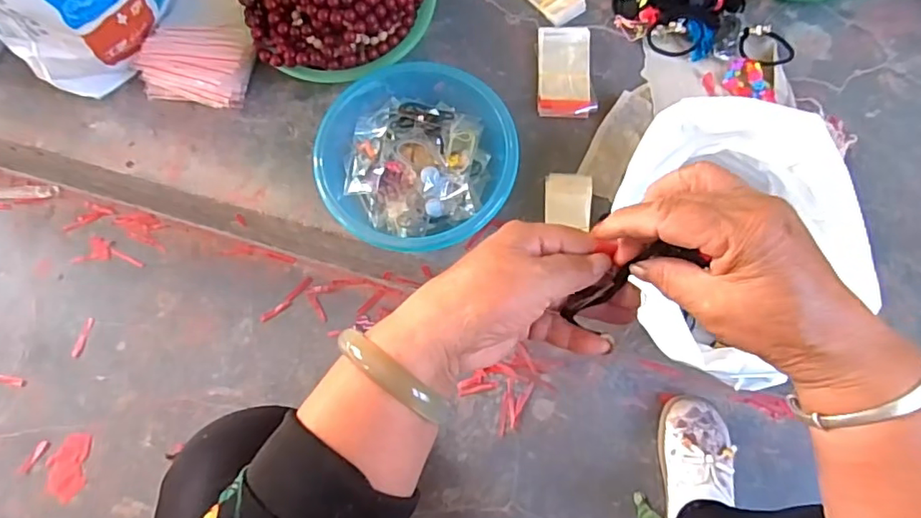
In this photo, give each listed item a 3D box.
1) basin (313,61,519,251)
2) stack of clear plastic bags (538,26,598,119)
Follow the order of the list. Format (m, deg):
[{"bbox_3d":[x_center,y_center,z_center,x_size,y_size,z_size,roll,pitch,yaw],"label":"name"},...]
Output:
[{"bbox_3d":[-0.055,-0.120,0.656,0.223,0.082,0.230,-23,74,-5],"label":"basin"},{"bbox_3d":[0.135,-0.240,0.715,0.070,0.019,0.124,-2,73,1],"label":"stack of clear plastic bags"}]

